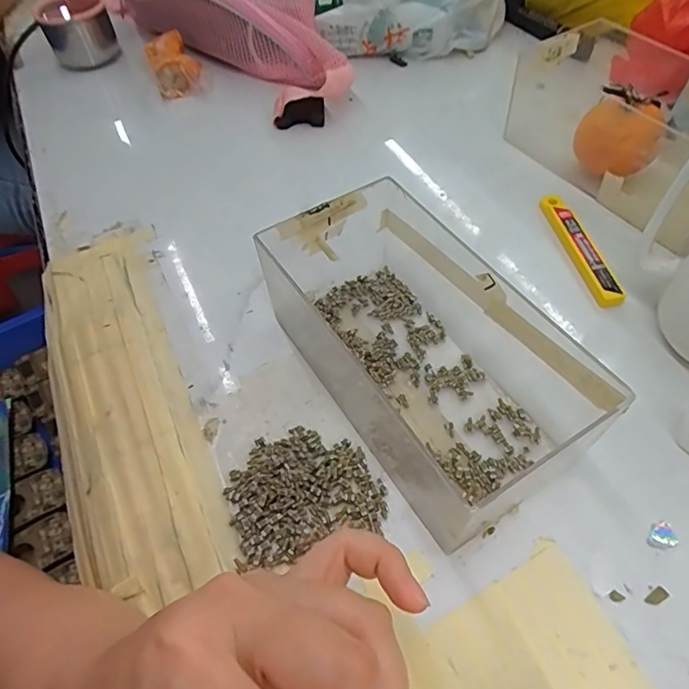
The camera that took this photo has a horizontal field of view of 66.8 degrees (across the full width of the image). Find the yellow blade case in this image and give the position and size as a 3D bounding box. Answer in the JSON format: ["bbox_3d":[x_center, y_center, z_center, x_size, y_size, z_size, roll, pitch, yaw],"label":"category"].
[{"bbox_3d":[0.159,-0.067,0.358,0.019,0.011,0.102,-10,54,-5],"label":"yellow blade case"}]

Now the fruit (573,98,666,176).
[{"bbox_3d":[0.197,-0.143,0.381,0.055,0.050,0.045,9,55,9],"label":"fruit"}]

